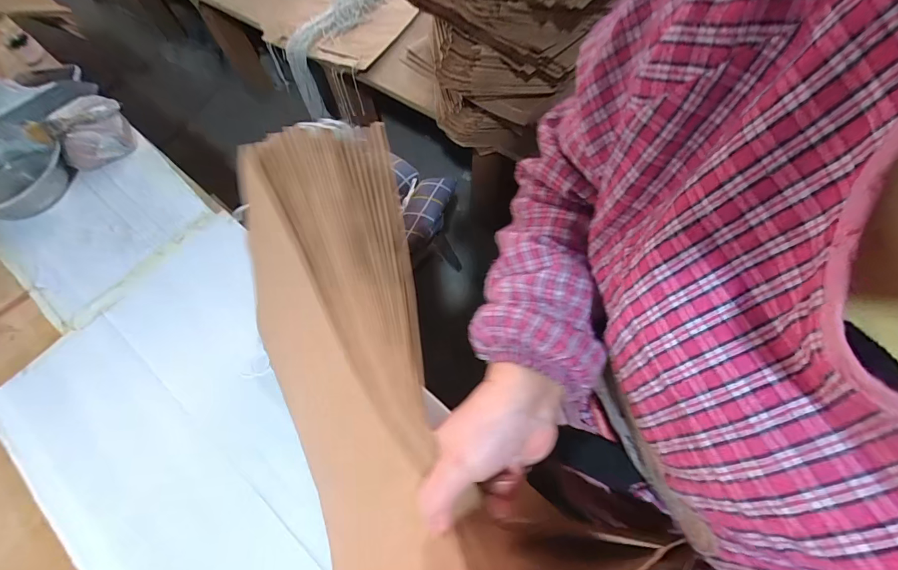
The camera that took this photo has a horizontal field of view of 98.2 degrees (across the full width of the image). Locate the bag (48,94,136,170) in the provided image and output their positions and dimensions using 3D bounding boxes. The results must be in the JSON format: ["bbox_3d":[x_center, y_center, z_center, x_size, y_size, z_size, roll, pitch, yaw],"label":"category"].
[{"bbox_3d":[-0.766,-0.336,0.833,0.133,0.065,0.151,-29,69,-11],"label":"bag"}]

